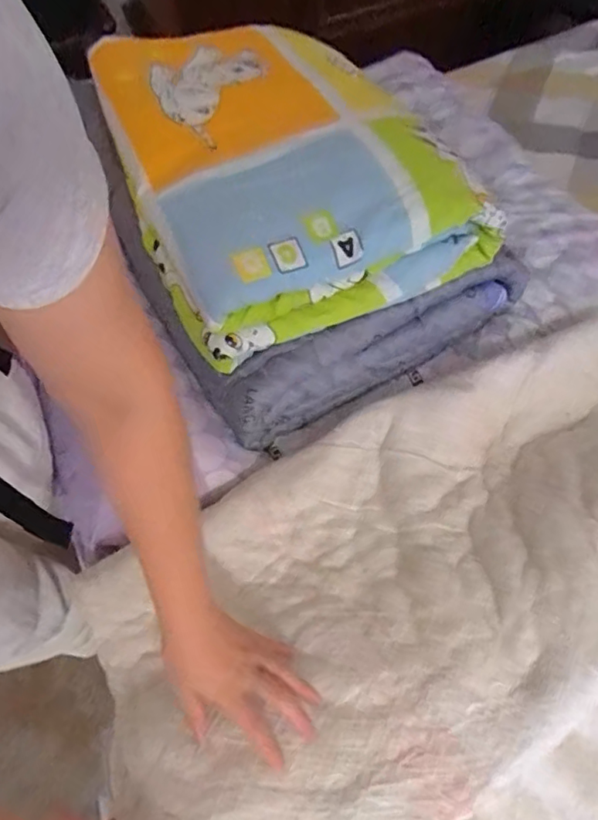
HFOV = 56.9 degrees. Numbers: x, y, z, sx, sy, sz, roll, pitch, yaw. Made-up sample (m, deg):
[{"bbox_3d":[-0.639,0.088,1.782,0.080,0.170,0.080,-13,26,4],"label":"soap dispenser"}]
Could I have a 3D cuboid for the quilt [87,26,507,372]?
[{"bbox_3d":[-0.027,-0.339,0.762,0.391,0.127,0.492,-25,61,-11],"label":"quilt"}]

